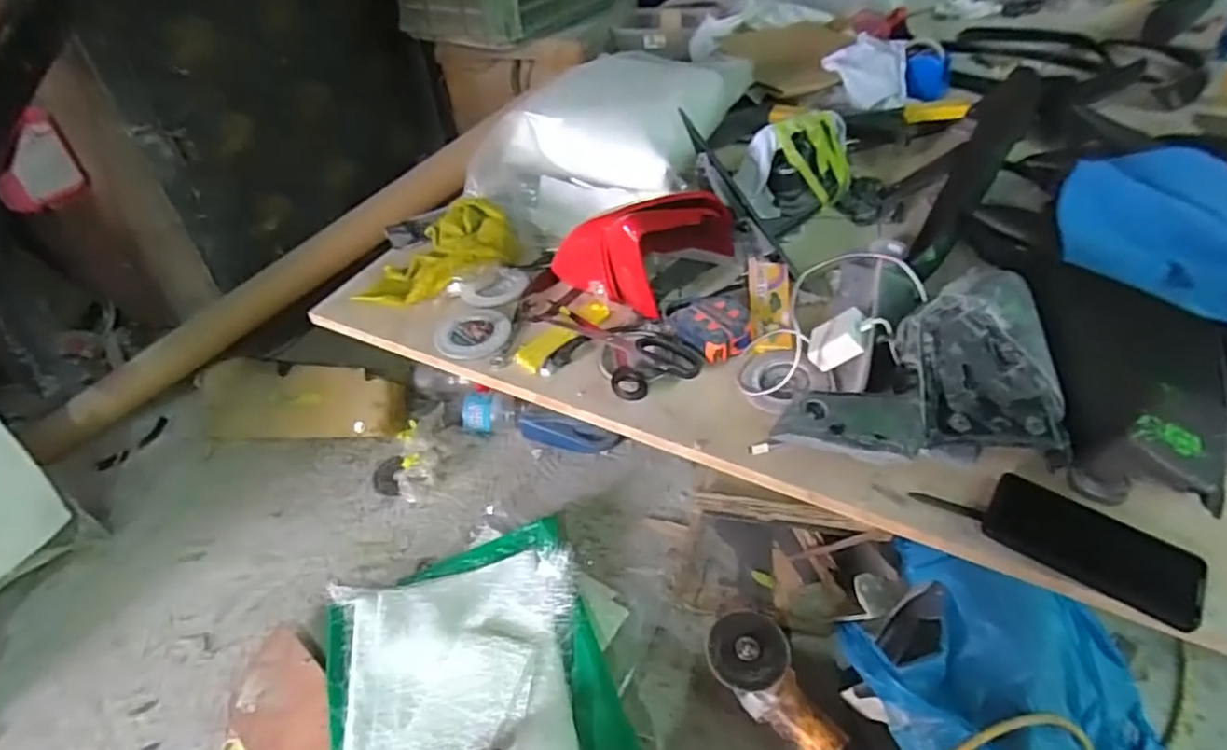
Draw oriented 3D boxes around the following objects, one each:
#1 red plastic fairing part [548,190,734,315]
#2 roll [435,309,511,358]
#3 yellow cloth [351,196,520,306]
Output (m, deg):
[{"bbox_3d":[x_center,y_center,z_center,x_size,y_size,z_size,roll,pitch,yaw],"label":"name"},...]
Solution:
[{"bbox_3d":[0.043,-0.208,0.891,0.177,0.137,0.220,26,50,29],"label":"red plastic fairing part"},{"bbox_3d":[-0.185,-0.057,0.859,0.095,0.013,0.093,-2,42,2],"label":"roll"},{"bbox_3d":[-0.261,-0.180,0.951,0.239,0.063,0.140,-17,44,-14],"label":"yellow cloth"}]

